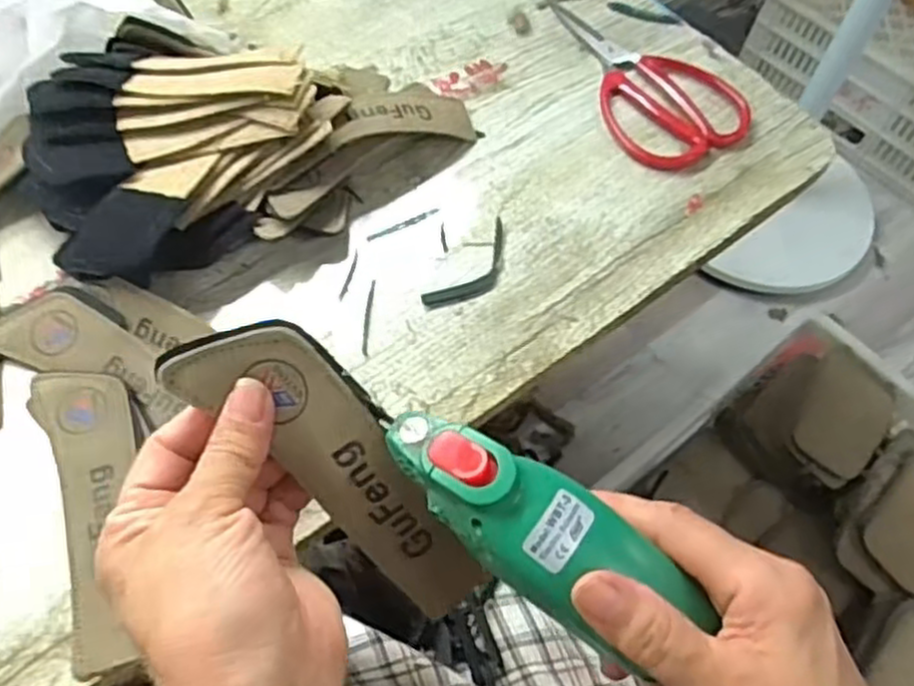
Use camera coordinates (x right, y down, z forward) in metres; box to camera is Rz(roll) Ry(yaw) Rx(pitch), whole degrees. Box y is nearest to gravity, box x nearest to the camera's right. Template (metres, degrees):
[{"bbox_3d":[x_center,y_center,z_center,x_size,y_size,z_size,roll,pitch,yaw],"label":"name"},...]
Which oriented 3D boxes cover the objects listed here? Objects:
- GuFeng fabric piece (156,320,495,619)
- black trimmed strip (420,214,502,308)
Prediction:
[{"bbox_3d":[-0.039,0.048,0.295,0.048,0.155,0.017,-38,19,11],"label":"GuFeng fabric piece"},{"bbox_3d":[0.013,-0.045,0.458,0.028,0.004,0.078,34,63,17],"label":"black trimmed strip"}]

